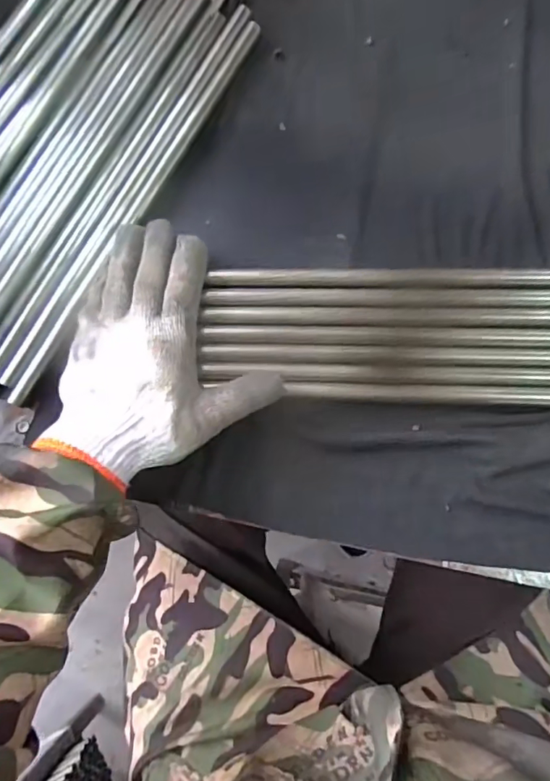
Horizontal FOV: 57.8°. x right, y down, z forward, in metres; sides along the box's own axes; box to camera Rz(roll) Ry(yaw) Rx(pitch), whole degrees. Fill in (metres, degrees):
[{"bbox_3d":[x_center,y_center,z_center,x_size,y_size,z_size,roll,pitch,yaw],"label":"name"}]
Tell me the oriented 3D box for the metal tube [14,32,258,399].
[{"bbox_3d":[-0.108,-0.142,0.394,0.015,0.012,0.348,31,87,6],"label":"metal tube"}]

